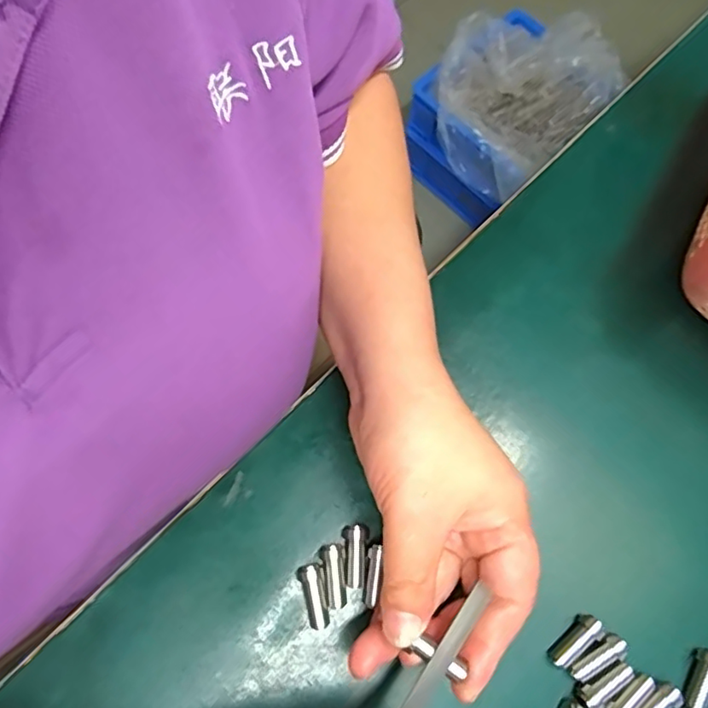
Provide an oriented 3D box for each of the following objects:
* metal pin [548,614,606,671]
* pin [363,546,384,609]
[{"bbox_3d":[0.098,0.128,0.263,0.028,0.008,0.011,-46,72,0],"label":"metal pin"},{"bbox_3d":[0.008,0.100,0.264,0.006,0.006,0.026,11,69,0],"label":"pin"}]

